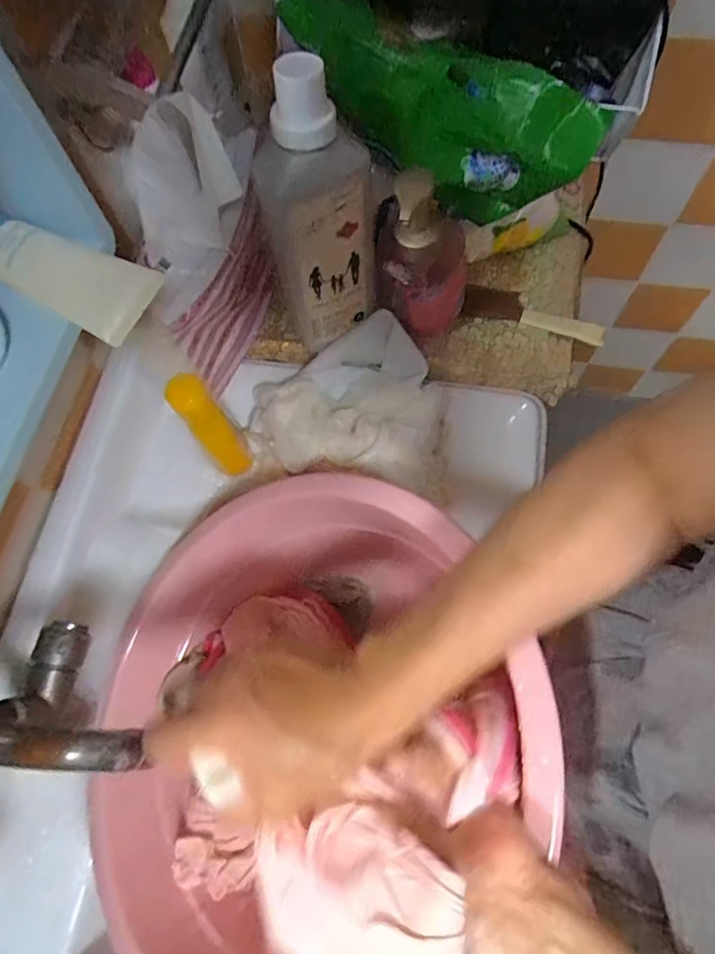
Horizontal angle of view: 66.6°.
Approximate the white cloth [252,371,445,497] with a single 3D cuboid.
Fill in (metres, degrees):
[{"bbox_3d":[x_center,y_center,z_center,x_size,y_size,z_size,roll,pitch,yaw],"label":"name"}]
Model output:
[{"bbox_3d":[-0.017,-0.061,0.589,0.210,0.041,0.127,8,69,6],"label":"white cloth"}]

